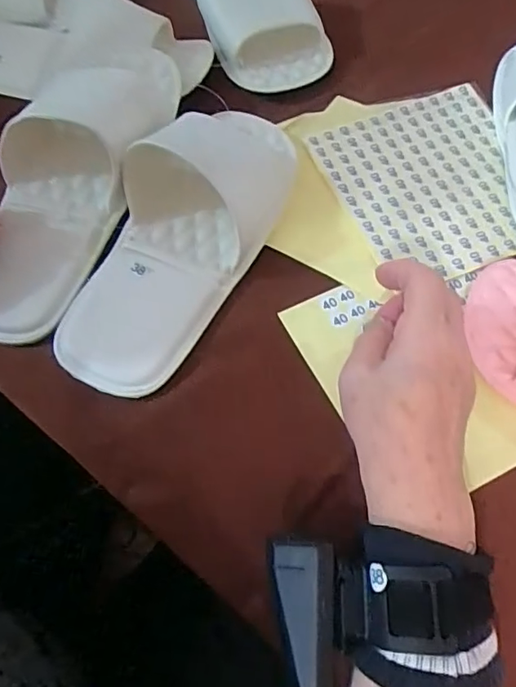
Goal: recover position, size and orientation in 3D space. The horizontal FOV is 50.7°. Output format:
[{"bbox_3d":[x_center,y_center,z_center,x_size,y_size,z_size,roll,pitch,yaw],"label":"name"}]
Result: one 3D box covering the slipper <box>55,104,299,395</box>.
[{"bbox_3d":[-0.055,-0.089,0.379,0.106,0.053,0.257,25,66,13],"label":"slipper"}]

